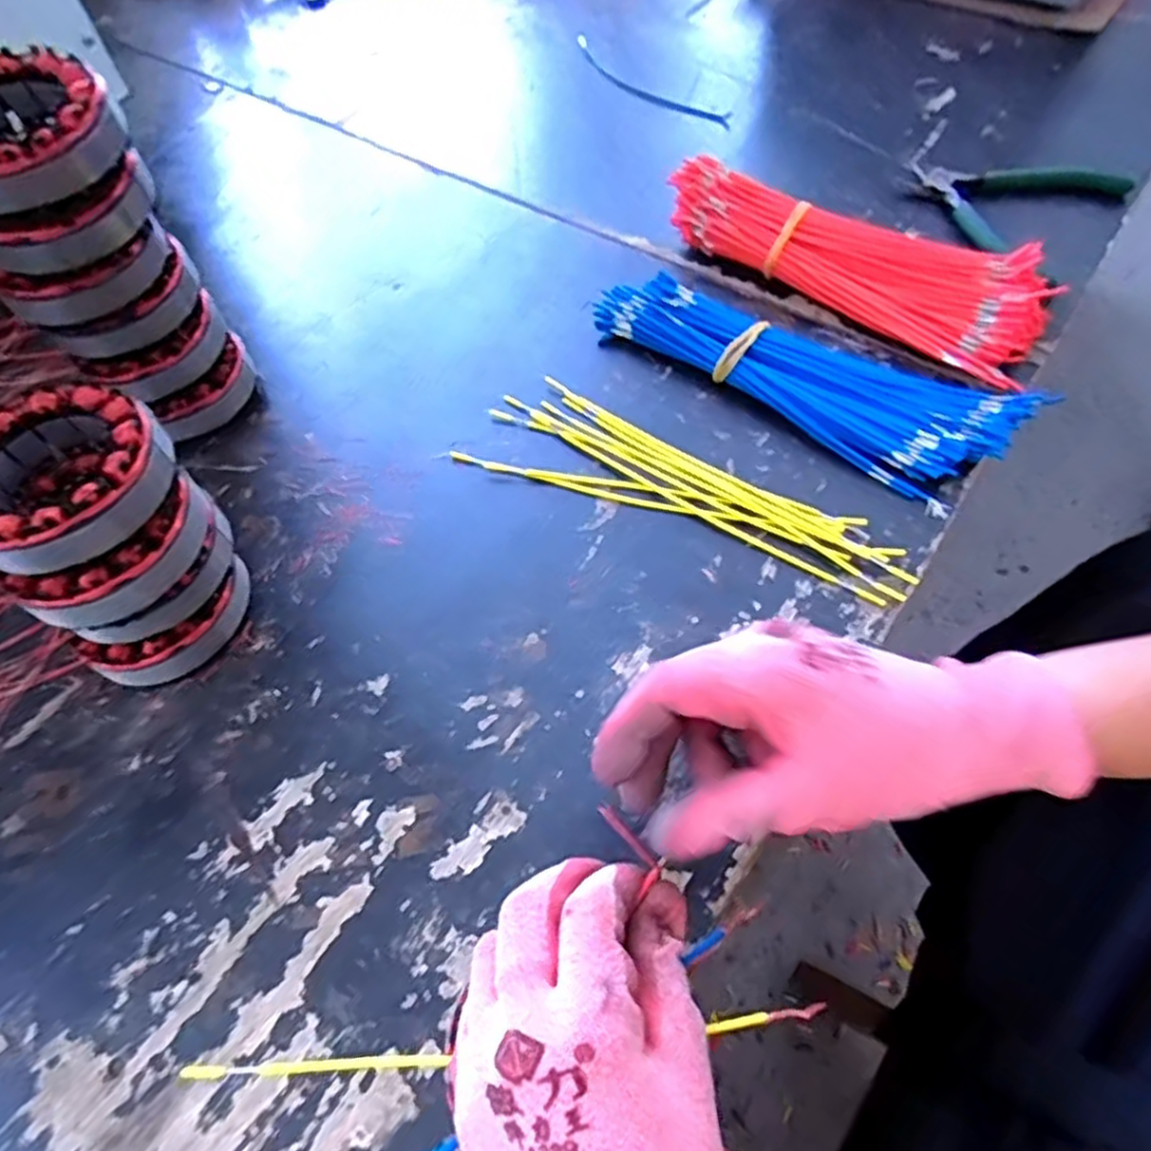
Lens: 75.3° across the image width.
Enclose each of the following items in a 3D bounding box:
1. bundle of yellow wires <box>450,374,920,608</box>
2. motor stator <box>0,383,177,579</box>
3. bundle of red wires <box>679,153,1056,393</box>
[{"bbox_3d":[0.062,-0.057,0.428,0.252,0.012,0.070,23,63,16],"label":"bundle of yellow wires"},{"bbox_3d":[-0.220,-0.043,0.325,0.084,0.034,0.081,-39,64,-18],"label":"motor stator"},{"bbox_3d":[0.176,-0.206,0.489,0.254,0.044,0.084,29,65,19],"label":"bundle of red wires"}]

